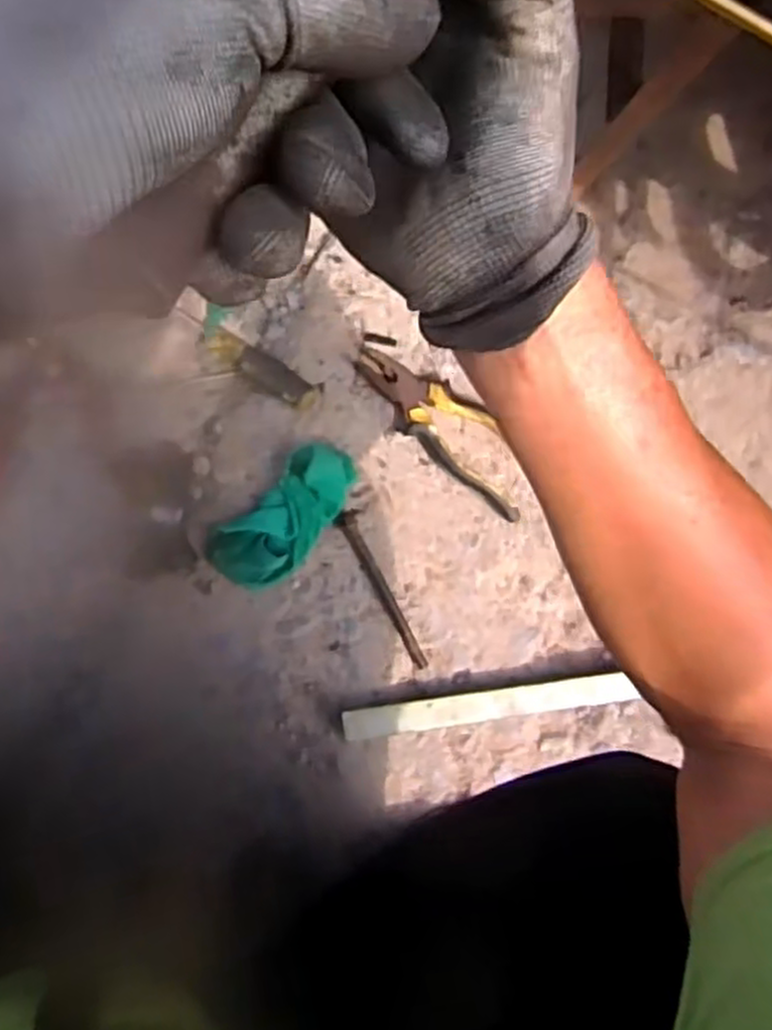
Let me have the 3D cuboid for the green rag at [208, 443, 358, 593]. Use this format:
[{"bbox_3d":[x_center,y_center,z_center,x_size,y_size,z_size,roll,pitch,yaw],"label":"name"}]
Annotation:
[{"bbox_3d":[-0.084,0.003,0.679,0.141,0.026,0.068,-44,94,-6],"label":"green rag"}]

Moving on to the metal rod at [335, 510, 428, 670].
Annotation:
[{"bbox_3d":[-0.003,0.068,0.700,0.017,0.013,0.154,-26,92,-7],"label":"metal rod"}]

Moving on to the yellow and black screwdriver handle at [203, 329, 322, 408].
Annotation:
[{"bbox_3d":[-0.108,-0.124,0.682,0.105,0.035,0.030,28,86,-6],"label":"yellow and black screwdriver handle"}]

